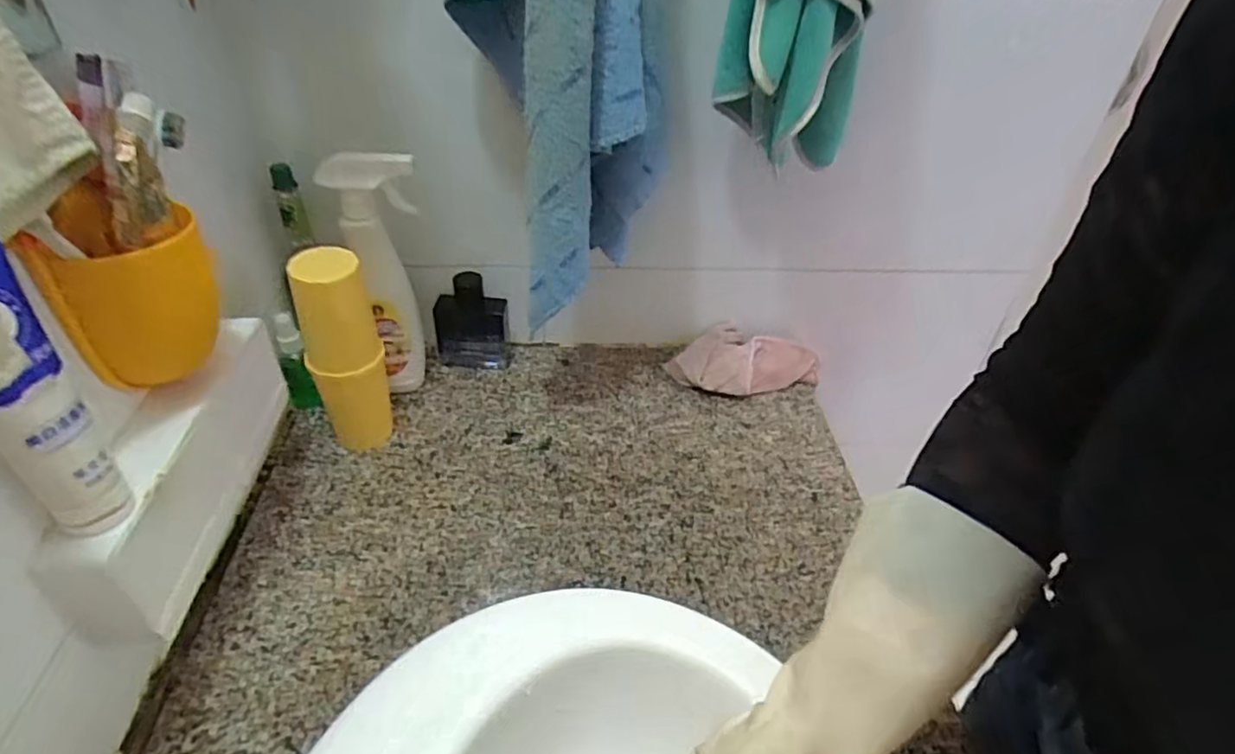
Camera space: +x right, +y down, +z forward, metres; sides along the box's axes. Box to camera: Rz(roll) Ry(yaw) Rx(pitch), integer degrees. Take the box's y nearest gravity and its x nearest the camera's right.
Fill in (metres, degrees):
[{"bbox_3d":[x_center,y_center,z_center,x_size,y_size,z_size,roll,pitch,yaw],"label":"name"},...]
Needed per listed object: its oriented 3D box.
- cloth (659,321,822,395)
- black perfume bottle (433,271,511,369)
[{"bbox_3d":[0.152,-0.021,0.807,0.168,0.037,0.097,-11,42,-17],"label":"cloth"},{"bbox_3d":[-0.172,-0.066,0.776,0.083,0.117,0.033,2,40,-1],"label":"black perfume bottle"}]

